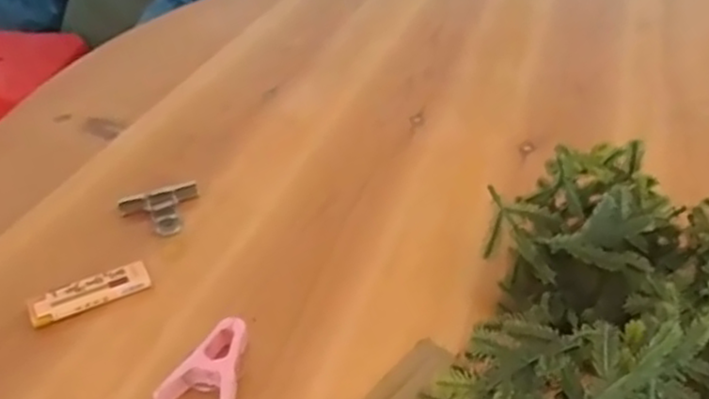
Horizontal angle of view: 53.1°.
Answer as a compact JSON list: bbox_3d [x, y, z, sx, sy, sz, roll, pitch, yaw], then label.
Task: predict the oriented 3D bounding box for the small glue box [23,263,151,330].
[{"bbox_3d":[-0.178,0.064,0.478,0.076,0.018,0.020,-19,40,-23],"label":"small glue box"}]

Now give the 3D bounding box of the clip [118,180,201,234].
[{"bbox_3d":[-0.150,0.004,0.551,0.061,0.022,0.044,-13,38,-17],"label":"clip"}]

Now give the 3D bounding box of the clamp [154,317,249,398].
[{"bbox_3d":[-0.084,0.101,0.424,0.047,0.019,0.064,10,37,14],"label":"clamp"}]

